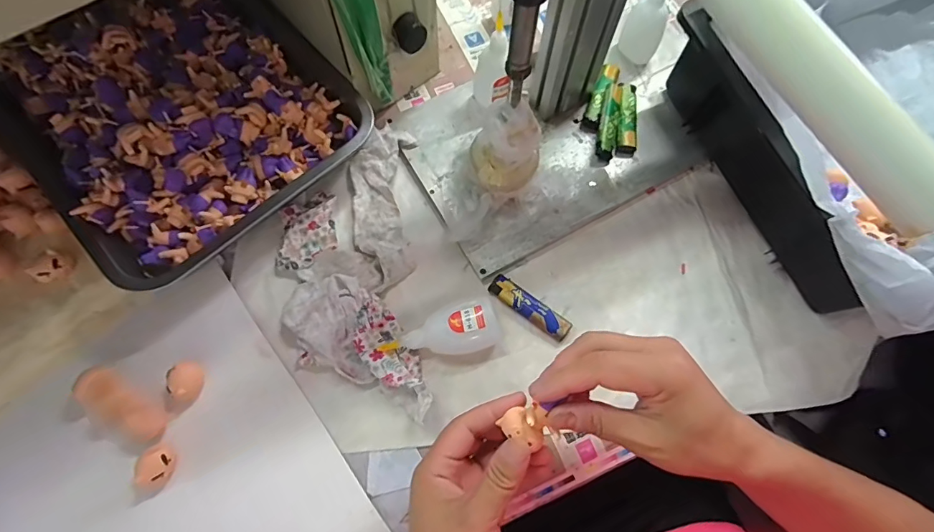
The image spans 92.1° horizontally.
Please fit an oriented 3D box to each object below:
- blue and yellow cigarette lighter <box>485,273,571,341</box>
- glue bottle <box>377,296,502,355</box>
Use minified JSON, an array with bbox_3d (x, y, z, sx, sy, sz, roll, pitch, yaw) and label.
[{"bbox_3d":[0.056,0.036,0.406,0.080,0.010,0.021,38,71,10],"label":"blue and yellow cigarette lighter"},{"bbox_3d":[-0.022,0.060,0.386,0.098,0.030,0.041,-12,70,-9],"label":"glue bottle"}]

